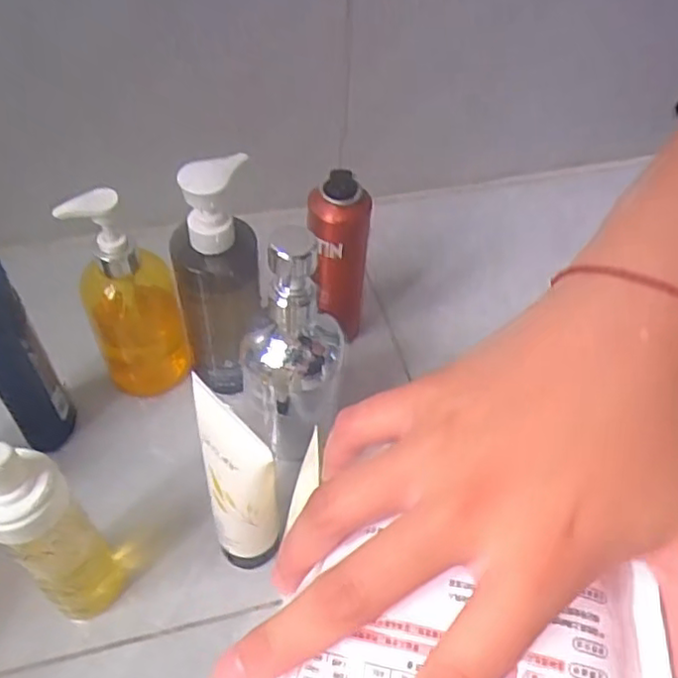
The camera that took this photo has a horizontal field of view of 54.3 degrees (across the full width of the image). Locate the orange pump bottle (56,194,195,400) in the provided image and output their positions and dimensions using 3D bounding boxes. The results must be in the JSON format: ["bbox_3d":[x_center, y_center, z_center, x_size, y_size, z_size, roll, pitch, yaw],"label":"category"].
[{"bbox_3d":[-0.159,-0.033,0.508,0.066,0.188,0.056,-15,54,-15],"label":"orange pump bottle"}]

